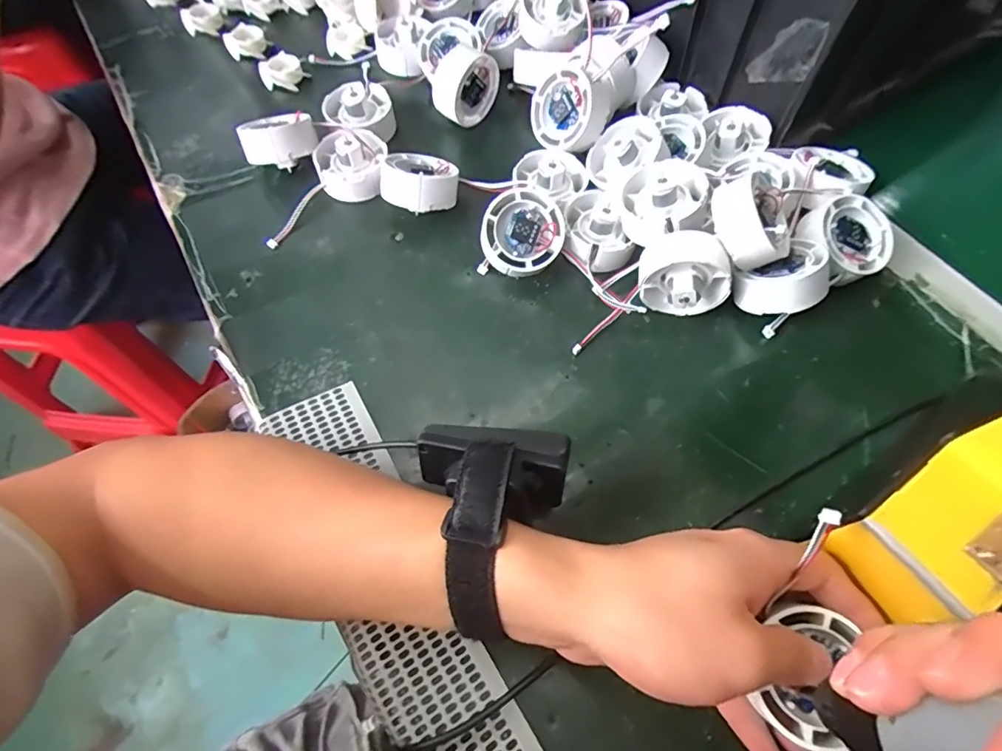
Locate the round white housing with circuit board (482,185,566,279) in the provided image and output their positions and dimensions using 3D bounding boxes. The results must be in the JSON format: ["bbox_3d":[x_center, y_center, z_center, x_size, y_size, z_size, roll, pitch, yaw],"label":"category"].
[{"bbox_3d":[0.014,-0.096,0.357,0.053,0.026,0.054,11,93,-5],"label":"round white housing with circuit board"}]

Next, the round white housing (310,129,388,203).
[{"bbox_3d":[-0.115,-0.164,0.398,0.051,0.028,0.053,-3,63,0],"label":"round white housing"}]

